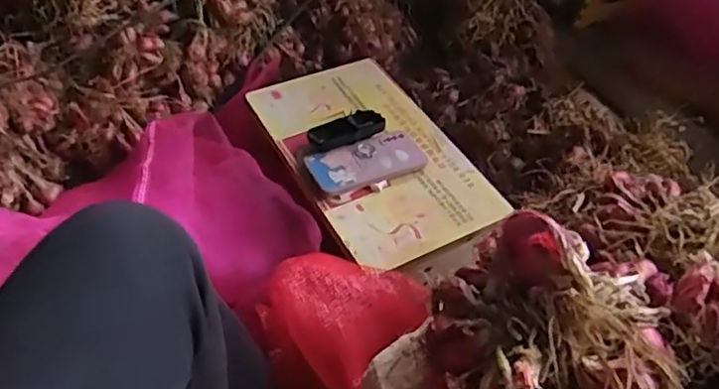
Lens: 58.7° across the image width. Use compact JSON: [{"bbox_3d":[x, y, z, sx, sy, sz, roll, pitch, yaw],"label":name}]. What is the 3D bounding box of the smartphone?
[{"bbox_3d":[0.014,-0.047,0.903,0.168,0.014,0.077,-17,62,-22],"label":"smartphone"}]

